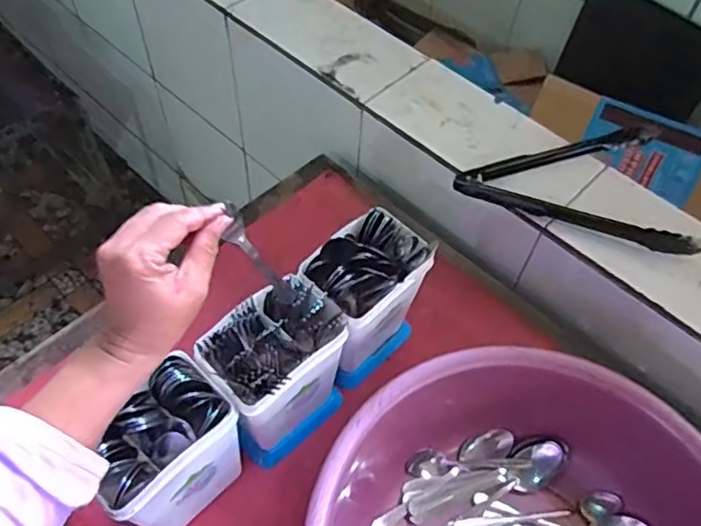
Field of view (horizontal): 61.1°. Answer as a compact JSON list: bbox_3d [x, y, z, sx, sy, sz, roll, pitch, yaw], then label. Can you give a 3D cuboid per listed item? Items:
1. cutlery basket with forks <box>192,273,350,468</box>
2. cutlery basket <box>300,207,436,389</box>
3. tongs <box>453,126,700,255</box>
[{"bbox_3d":[-0.074,0.112,0.605,0.091,0.179,0.125,40,63,22],"label":"cutlery basket with forks"},{"bbox_3d":[0.014,0.040,0.650,0.086,0.184,0.121,38,62,21],"label":"cutlery basket"},{"bbox_3d":[0.289,-0.123,0.752,0.280,0.038,0.206,15,56,8],"label":"tongs"}]

